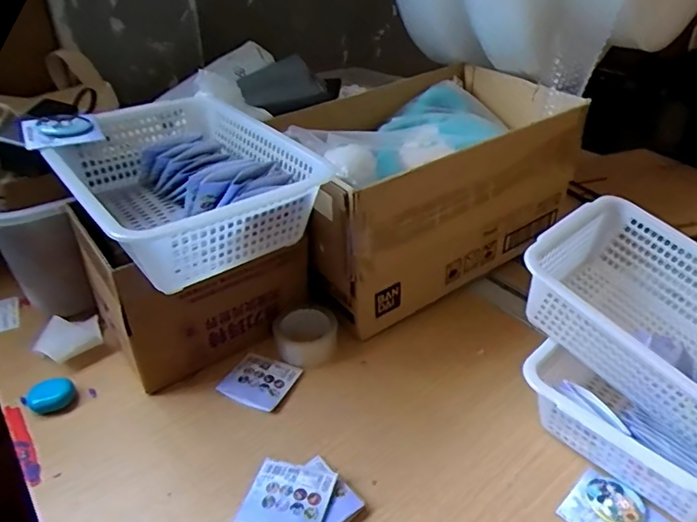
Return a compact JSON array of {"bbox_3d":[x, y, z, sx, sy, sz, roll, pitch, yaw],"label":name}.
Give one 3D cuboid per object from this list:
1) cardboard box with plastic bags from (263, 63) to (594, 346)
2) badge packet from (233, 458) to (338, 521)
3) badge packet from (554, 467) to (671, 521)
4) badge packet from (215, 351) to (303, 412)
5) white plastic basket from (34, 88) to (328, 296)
[{"bbox_3d":[0.132,-0.128,0.855,0.525,0.263,0.247,-22,41,-31],"label":"cardboard box with plastic bags"},{"bbox_3d":[-0.067,0.257,0.553,0.090,0.009,0.081,7,32,19],"label":"badge packet"},{"bbox_3d":[0.288,0.277,0.553,0.079,0.009,0.090,-27,44,-35],"label":"badge packet"},{"bbox_3d":[-0.124,0.166,0.708,0.084,0.015,0.086,17,37,21],"label":"badge packet"},{"bbox_3d":[-0.191,-0.092,0.580,0.220,0.115,0.271,-23,42,-31],"label":"white plastic basket"}]

